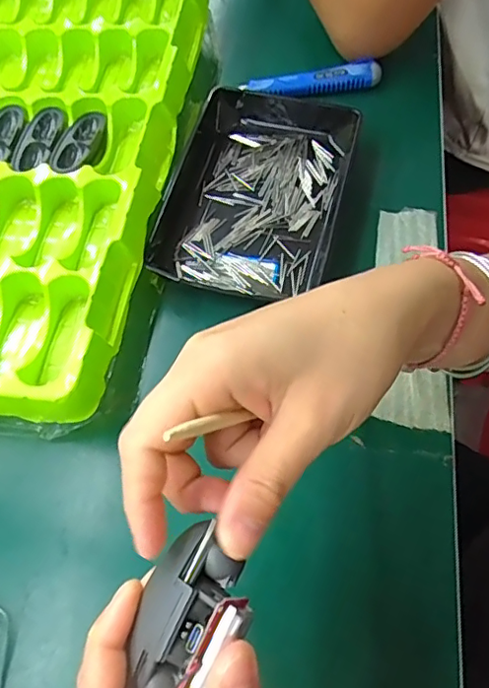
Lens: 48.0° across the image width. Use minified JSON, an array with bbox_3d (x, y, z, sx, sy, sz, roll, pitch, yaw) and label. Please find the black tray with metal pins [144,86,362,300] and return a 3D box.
[{"bbox_3d":[0.011,-0.122,0.415,0.120,0.028,0.184,13,65,8],"label":"black tray with metal pins"}]

